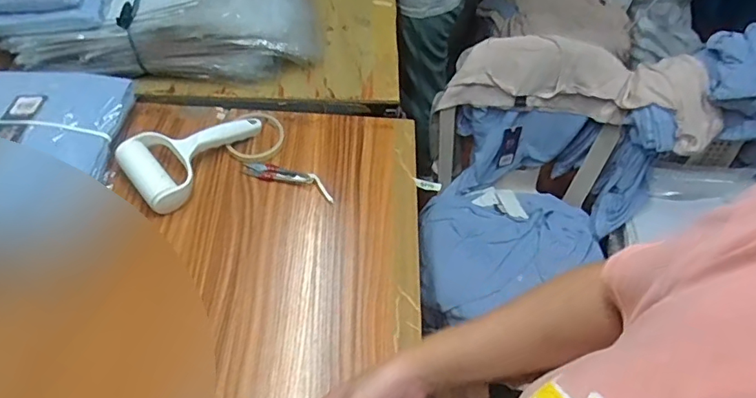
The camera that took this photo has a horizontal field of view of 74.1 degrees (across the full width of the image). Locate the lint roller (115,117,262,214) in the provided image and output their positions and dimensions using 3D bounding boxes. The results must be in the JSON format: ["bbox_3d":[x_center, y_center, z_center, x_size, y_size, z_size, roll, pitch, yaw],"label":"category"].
[{"bbox_3d":[-0.245,-0.063,0.694,0.192,0.050,0.117,-33,62,-24],"label":"lint roller"}]

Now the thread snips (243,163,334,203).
[{"bbox_3d":[-0.120,-0.030,0.692,0.131,0.006,0.031,19,55,10],"label":"thread snips"}]

